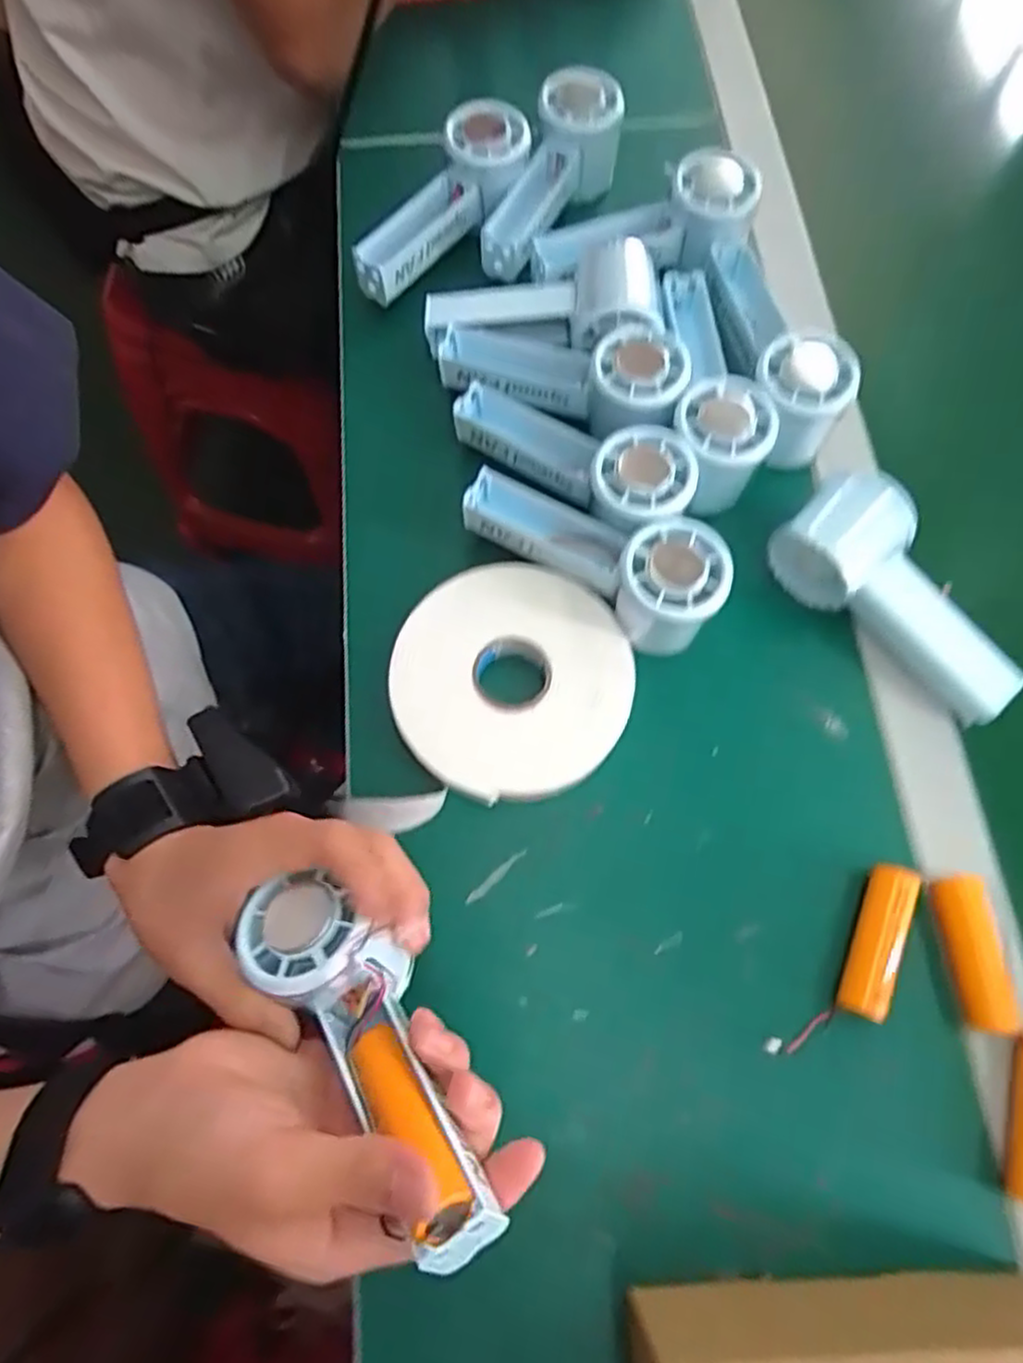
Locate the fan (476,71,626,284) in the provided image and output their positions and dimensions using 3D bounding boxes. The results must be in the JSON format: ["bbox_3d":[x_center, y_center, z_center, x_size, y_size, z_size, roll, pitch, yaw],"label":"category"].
[{"bbox_3d":[0.029,-0.347,0.511,0.056,0.053,0.151,23,72,8],"label":"fan"}]

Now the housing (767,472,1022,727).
[{"bbox_3d":[0.219,-0.046,0.415,0.062,0.050,0.149,-43,89,-12],"label":"housing"}]

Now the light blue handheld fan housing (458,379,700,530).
[{"bbox_3d":[0.034,-0.130,0.427,0.152,0.040,0.058,29,87,18],"label":"light blue handheld fan housing"}]

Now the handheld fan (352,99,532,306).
[{"bbox_3d":[-0.043,-0.319,0.495,0.048,0.047,0.148,33,74,11],"label":"handheld fan"}]

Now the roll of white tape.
[{"bbox_3d":[0.000,0.000,0.409,0.131,0.032,0.126,-1,70,3],"label":"roll of white tape"}]

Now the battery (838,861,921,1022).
[{"bbox_3d":[0.180,0.127,0.362,0.022,0.015,0.073,22,72,11],"label":"battery"}]

